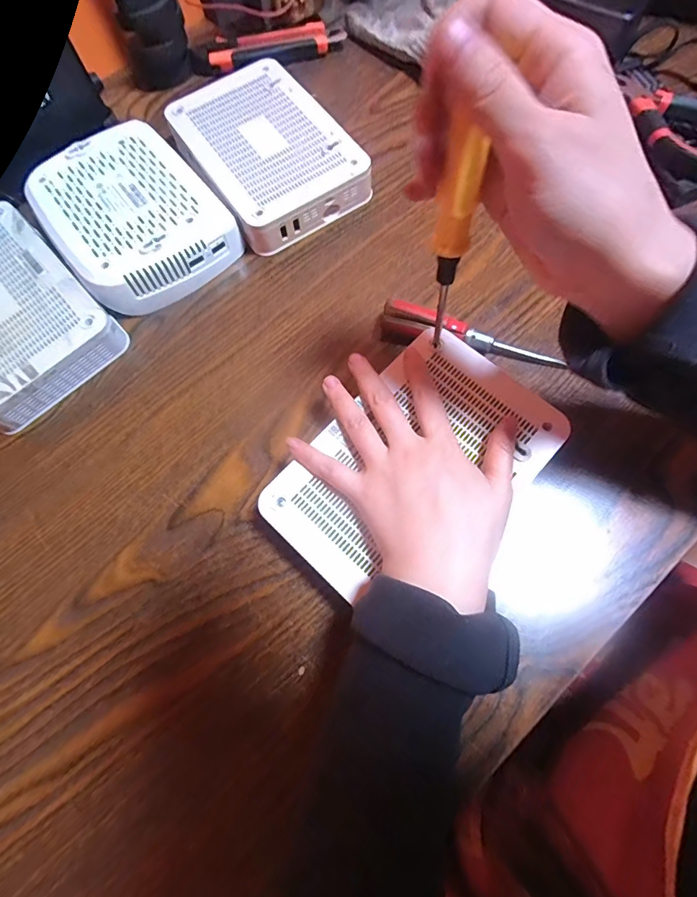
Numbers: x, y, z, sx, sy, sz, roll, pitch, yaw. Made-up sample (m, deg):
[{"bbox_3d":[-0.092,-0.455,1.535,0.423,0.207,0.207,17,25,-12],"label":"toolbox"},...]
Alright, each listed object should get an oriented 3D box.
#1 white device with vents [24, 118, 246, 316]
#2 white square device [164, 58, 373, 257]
[{"bbox_3d":[-0.183,-0.199,0.369,0.133,0.035,0.167,-38,75,-9],"label":"white device with vents"},{"bbox_3d":[-0.074,-0.266,0.391,0.121,0.033,0.181,-33,74,-8],"label":"white square device"}]

